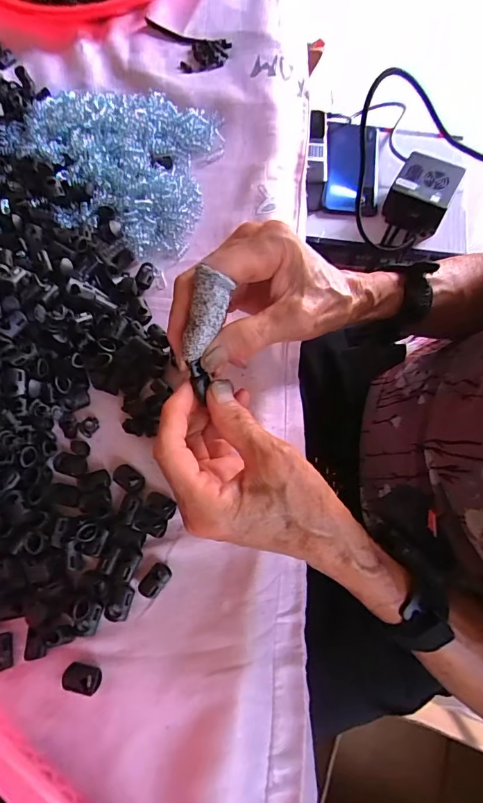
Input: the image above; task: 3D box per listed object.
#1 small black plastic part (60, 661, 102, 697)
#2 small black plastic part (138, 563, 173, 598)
[{"bbox_3d":[-0.092,0.159,0.239,0.021,0.007,0.014,15,71,7],"label":"small black plastic part"},{"bbox_3d":[-0.053,0.110,0.255,0.014,0.009,0.020,33,74,12],"label":"small black plastic part"}]

